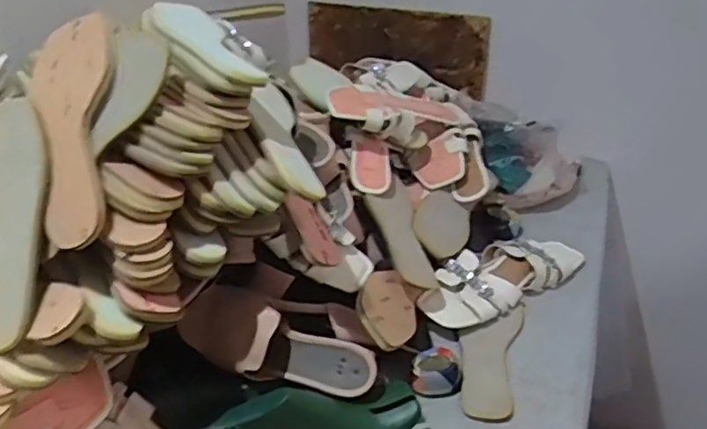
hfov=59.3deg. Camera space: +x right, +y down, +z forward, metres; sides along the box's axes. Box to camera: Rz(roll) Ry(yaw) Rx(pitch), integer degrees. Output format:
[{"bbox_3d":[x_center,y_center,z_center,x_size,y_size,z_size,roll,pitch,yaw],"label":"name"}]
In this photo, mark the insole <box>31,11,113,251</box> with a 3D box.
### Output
[{"bbox_3d":[-0.257,-0.086,0.571,0.074,0.032,0.243,-7,68,-8],"label":"insole"}]

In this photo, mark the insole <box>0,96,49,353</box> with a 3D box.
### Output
[{"bbox_3d":[-0.301,0.001,0.548,0.084,0.011,0.229,-22,66,13],"label":"insole"}]

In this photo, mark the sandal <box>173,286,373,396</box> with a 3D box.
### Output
[{"bbox_3d":[-0.093,0.146,0.706,0.241,0.086,0.076,19,7,11],"label":"sandal"}]

